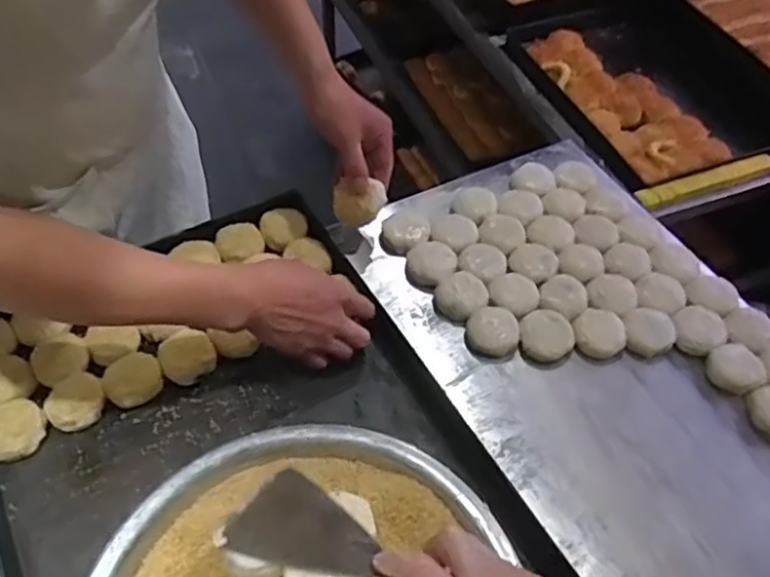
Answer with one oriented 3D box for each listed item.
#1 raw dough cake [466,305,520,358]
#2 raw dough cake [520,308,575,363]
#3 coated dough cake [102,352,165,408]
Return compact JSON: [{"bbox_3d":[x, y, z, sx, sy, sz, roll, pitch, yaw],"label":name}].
[{"bbox_3d":[0.124,0.048,0.754,0.058,0.014,0.058,1,53,-1],"label":"raw dough cake"},{"bbox_3d":[0.183,0.052,0.754,0.058,0.016,0.057,1,53,-1],"label":"raw dough cake"},{"bbox_3d":[-0.259,0.095,0.688,0.051,0.025,0.057,35,59,22],"label":"coated dough cake"}]

